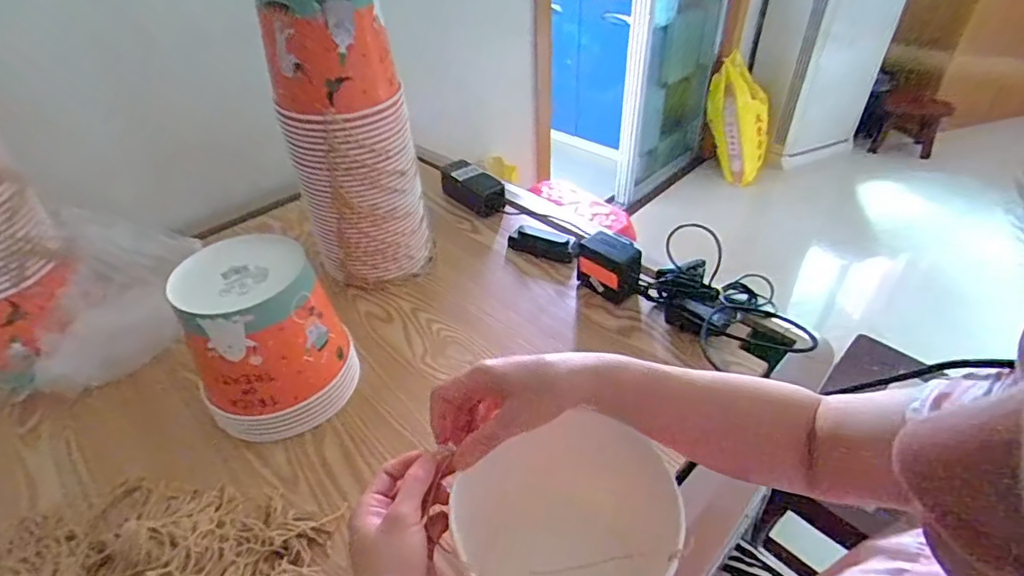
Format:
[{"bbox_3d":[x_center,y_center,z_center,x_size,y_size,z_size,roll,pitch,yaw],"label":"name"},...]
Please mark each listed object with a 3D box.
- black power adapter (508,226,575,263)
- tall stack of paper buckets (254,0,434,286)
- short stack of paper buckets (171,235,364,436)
[{"bbox_3d":[0.048,-0.069,0.827,0.111,0.033,0.042,21,46,22],"label":"black power adapter"},{"bbox_3d":[-0.209,-0.190,0.707,0.155,0.388,0.136,-13,43,-14],"label":"tall stack of paper buckets"},{"bbox_3d":[-0.258,0.050,0.585,0.147,0.170,0.146,-20,45,-21],"label":"short stack of paper buckets"}]

